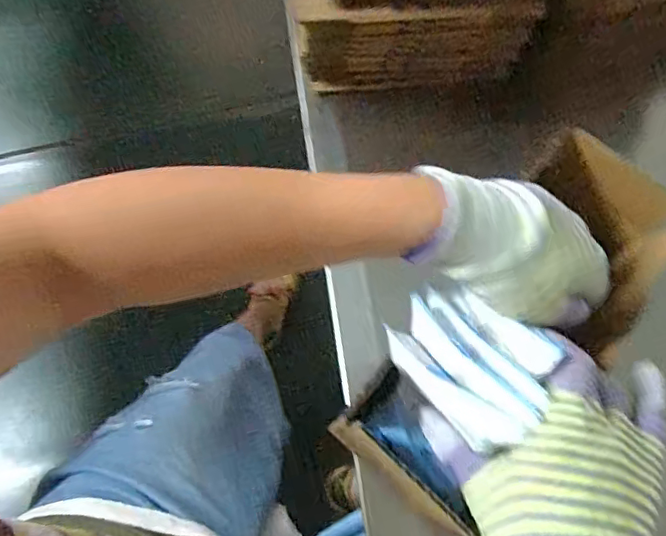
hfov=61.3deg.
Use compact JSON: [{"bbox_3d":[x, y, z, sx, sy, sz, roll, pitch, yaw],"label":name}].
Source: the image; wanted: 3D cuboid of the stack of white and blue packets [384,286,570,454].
[{"bbox_3d":[0.070,0.046,0.294,0.080,0.032,0.060,40,73,18],"label":"stack of white and blue packets"}]

